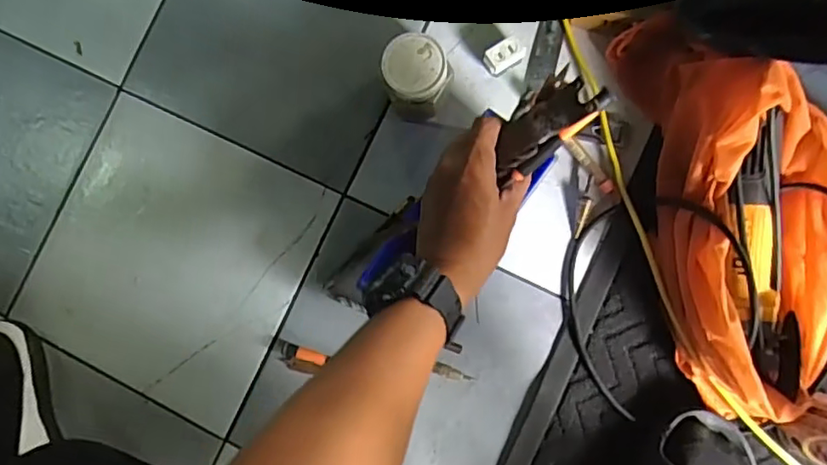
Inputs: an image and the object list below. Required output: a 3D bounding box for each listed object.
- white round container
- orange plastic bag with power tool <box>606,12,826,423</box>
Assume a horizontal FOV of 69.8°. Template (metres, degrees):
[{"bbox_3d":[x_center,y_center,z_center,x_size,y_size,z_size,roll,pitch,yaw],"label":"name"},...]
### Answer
[{"bbox_3d":[0.007,-0.162,0.622,0.068,0.082,0.071,-1,85,7],"label":"white round container"},{"bbox_3d":[0.317,-0.028,0.554,0.170,0.123,0.388,-10,84,6],"label":"orange plastic bag with power tool"}]

